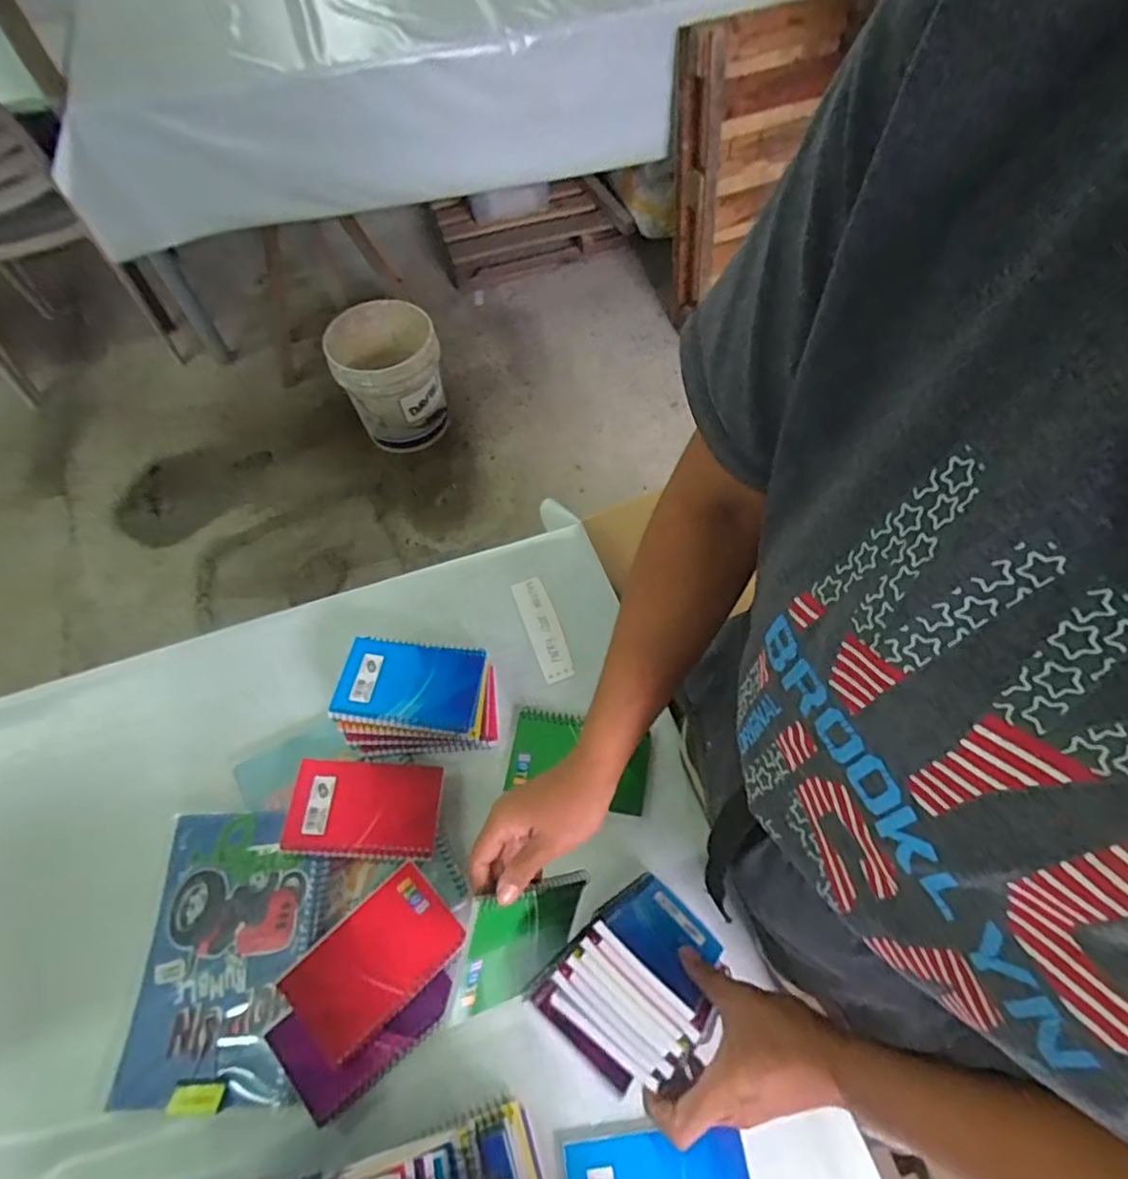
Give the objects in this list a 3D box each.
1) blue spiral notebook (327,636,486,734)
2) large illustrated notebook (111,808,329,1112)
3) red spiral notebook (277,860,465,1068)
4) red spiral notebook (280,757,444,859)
[{"bbox_3d":[-0.148,0.089,0.593,0.129,0.011,0.088,9,55,-3],"label":"blue spiral notebook"},{"bbox_3d":[-0.283,0.300,0.520,0.150,0.013,0.211,-6,62,7],"label":"large illustrated notebook"},{"bbox_3d":[-0.153,0.299,0.500,0.130,0.007,0.081,-39,80,-17],"label":"red spiral notebook"},{"bbox_3d":[-0.180,0.196,0.559,0.129,0.016,0.085,9,59,-10],"label":"red spiral notebook"}]

